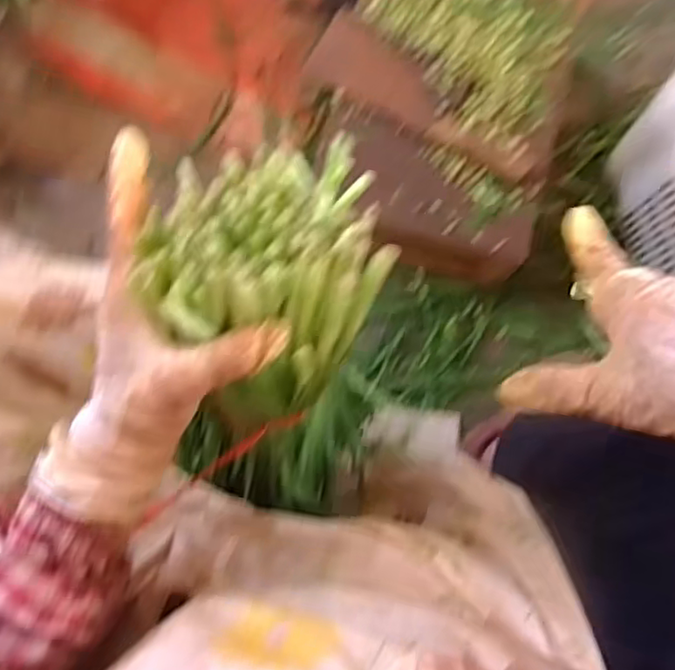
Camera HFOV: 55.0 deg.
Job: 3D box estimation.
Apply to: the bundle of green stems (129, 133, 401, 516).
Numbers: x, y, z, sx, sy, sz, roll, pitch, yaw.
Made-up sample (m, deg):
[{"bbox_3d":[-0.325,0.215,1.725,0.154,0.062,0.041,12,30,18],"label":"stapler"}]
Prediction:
[{"bbox_3d":[-0.035,0.025,0.393,0.113,0.271,0.082,-4,48,-2],"label":"bundle of green stems"}]

